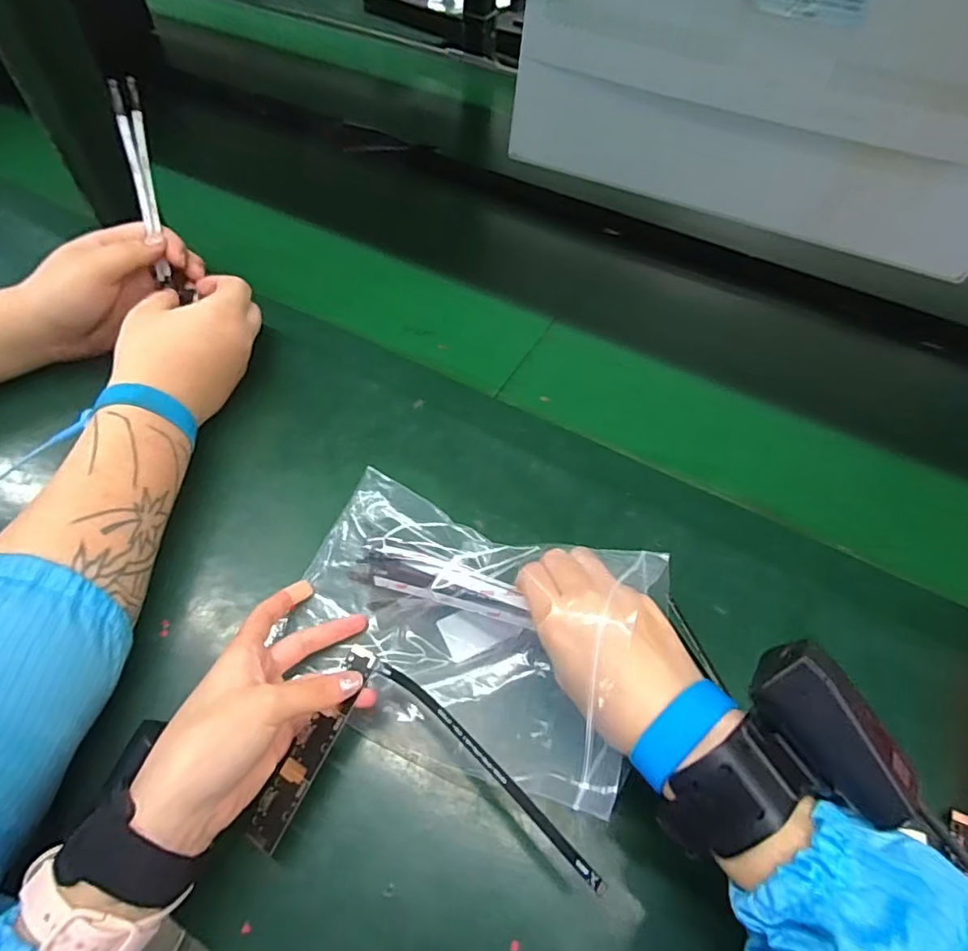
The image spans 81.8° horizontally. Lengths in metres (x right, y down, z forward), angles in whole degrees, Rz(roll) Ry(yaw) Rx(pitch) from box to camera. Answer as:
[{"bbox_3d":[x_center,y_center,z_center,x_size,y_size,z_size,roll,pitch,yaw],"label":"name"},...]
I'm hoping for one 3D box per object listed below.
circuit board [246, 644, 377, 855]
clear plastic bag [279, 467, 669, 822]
[{"bbox_3d":[-0.093,0.146,0.307,0.021,0.004,0.107,18,67,29],"label":"circuit board"},{"bbox_3d":[-0.015,0.096,0.349,0.220,0.036,0.151,16,82,19],"label":"clear plastic bag"}]

